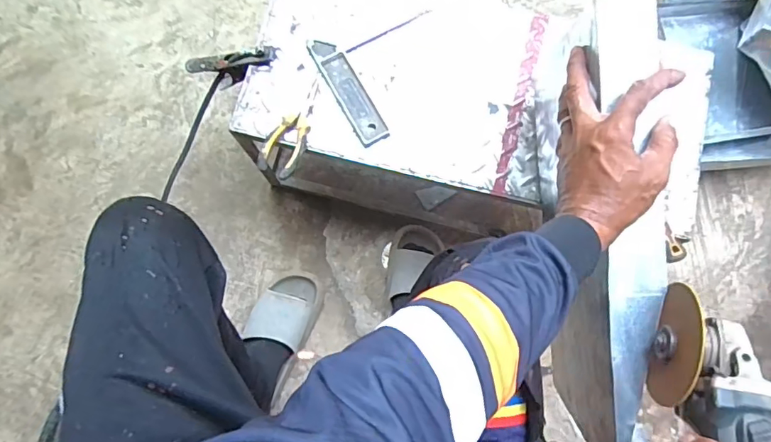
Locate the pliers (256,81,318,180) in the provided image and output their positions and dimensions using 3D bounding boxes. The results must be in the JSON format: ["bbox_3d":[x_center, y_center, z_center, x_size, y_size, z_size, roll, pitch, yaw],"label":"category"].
[{"bbox_3d":[-0.134,-0.132,0.695,0.055,0.019,0.145,17,79,1],"label":"pliers"}]

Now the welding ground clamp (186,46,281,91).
[{"bbox_3d":[-0.234,-0.234,0.751,0.153,0.043,0.052,1,79,26],"label":"welding ground clamp"}]

